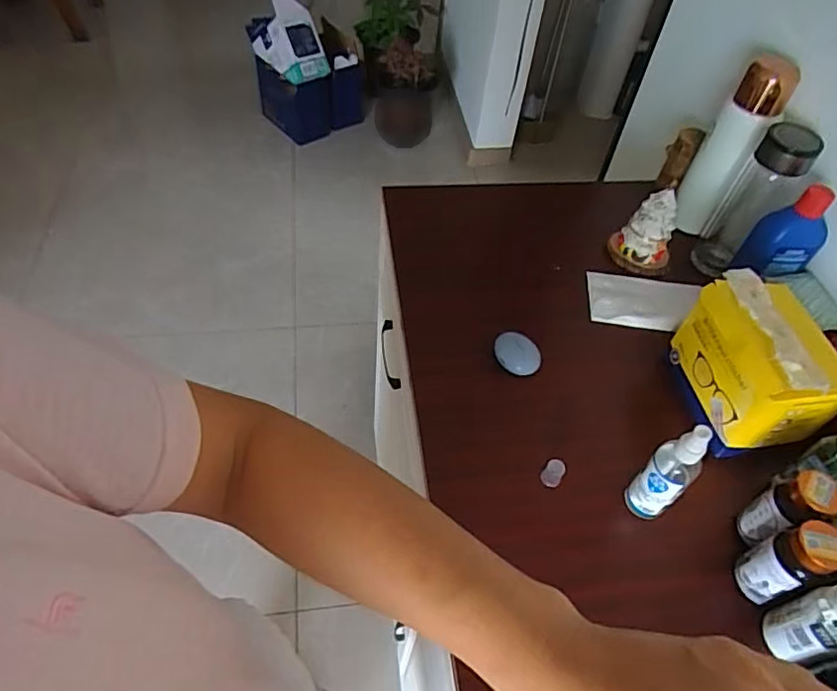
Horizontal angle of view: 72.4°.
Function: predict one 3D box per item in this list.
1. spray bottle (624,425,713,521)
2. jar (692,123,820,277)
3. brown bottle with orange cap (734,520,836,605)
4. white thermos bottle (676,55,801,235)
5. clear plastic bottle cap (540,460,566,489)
[{"bbox_3d":[0.233,0.118,0.531,0.032,0.142,0.039,-36,63,-28],"label":"spray bottle"},{"bbox_3d":[0.427,-0.176,0.739,0.068,0.210,0.063,3,52,-3],"label":"jar"},{"bbox_3d":[0.321,0.191,0.503,0.046,0.105,0.044,3,52,-3],"label":"brown bottle with orange cap"},{"bbox_3d":[0.409,-0.254,0.763,0.068,0.226,0.063,29,55,17],"label":"white thermos bottle"},{"bbox_3d":[0.138,0.131,0.586,0.020,0.028,0.018,32,56,19],"label":"clear plastic bottle cap"}]

